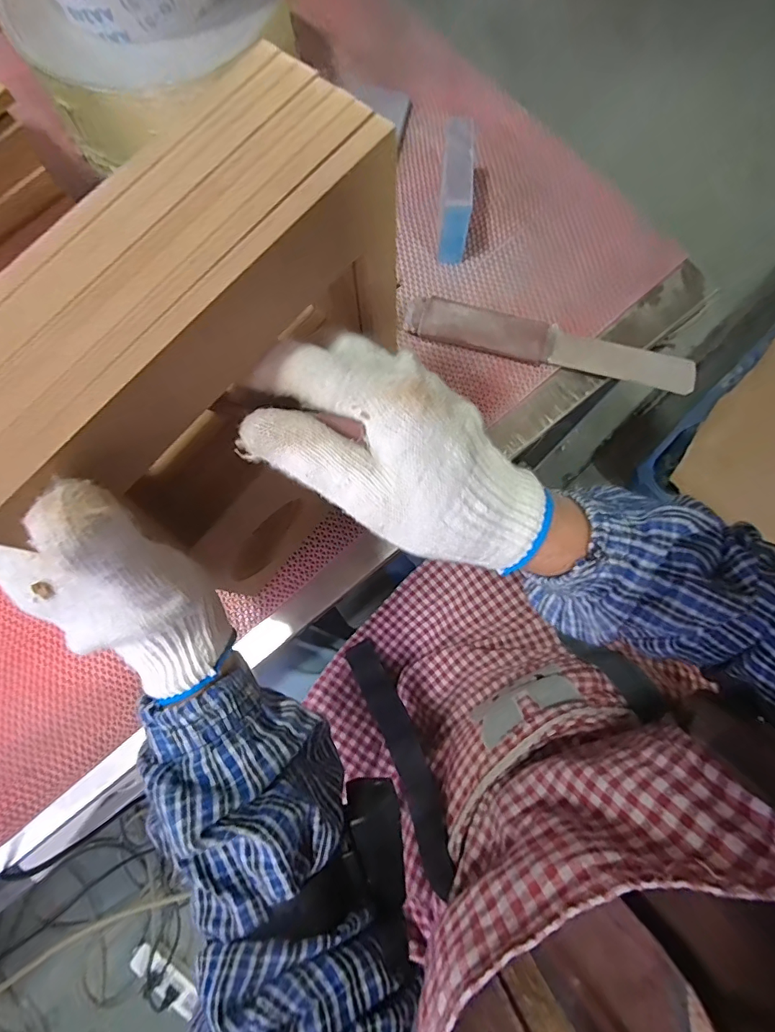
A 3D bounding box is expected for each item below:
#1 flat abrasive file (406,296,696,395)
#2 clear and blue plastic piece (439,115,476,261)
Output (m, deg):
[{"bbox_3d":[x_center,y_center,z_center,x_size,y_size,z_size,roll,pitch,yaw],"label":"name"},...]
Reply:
[{"bbox_3d":[0.155,-0.166,0.450,0.270,0.027,0.037,13,79,3],"label":"flat abrasive file"},{"bbox_3d":[0.065,-0.308,0.450,0.024,0.071,0.093,3,79,1],"label":"clear and blue plastic piece"}]

